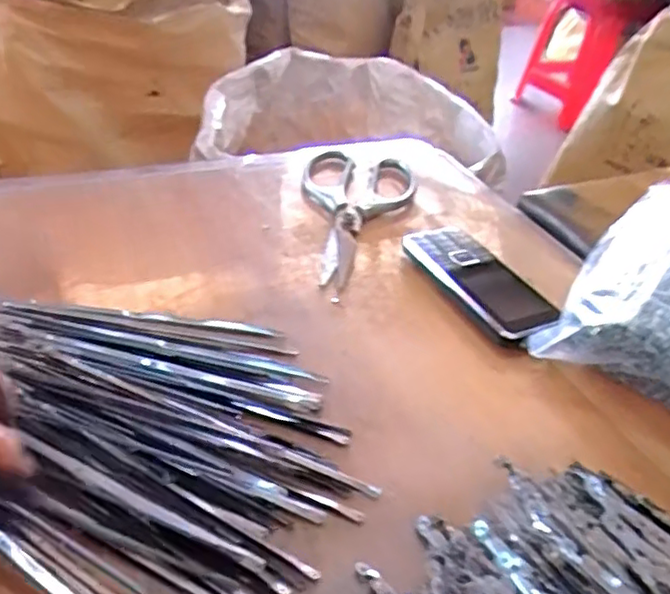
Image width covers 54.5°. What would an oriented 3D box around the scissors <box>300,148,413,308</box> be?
[{"bbox_3d":[0.015,-0.069,0.516,0.093,0.016,0.208,8,36,1],"label":"scissors"}]

